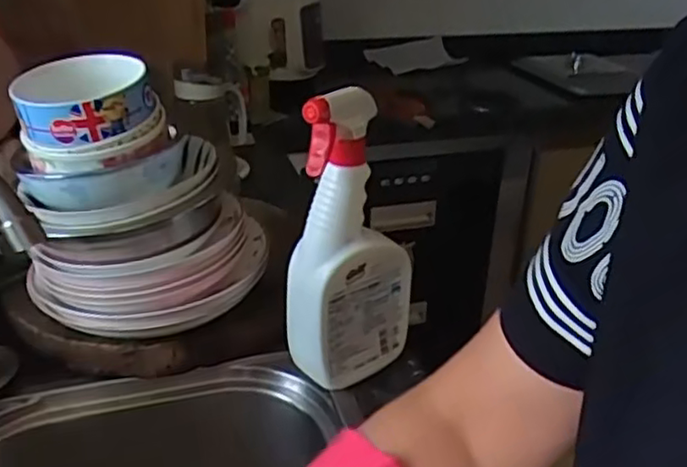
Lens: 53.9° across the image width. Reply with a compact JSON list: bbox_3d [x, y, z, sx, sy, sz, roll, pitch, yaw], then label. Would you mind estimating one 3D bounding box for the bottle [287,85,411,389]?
[{"bbox_3d":[0.009,0.004,0.595,0.063,0.259,0.105,22,34,32],"label":"bottle"}]

